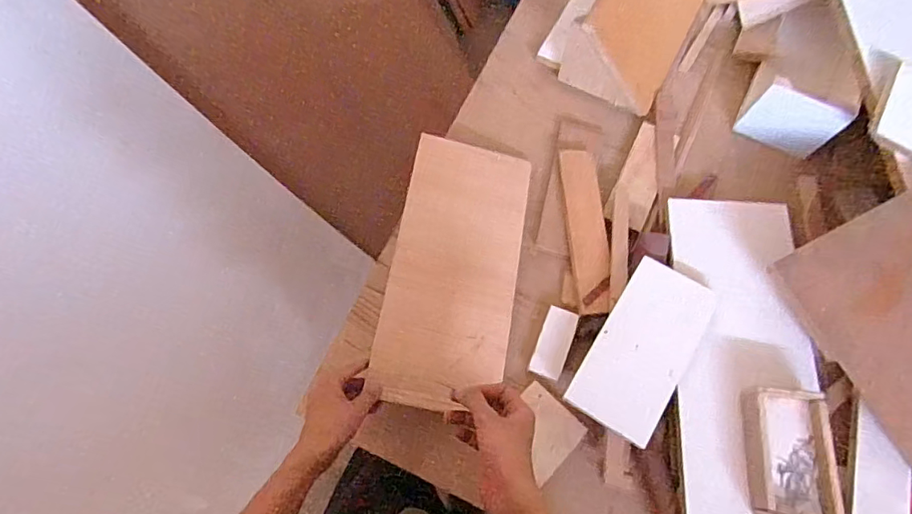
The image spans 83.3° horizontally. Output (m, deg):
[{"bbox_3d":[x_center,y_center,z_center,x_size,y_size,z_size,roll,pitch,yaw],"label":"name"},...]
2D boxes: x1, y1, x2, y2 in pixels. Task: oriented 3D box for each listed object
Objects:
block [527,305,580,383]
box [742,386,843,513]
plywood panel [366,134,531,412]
[{"bbox_3d":[0.137,0.119,0.712,0.042,0.009,0.096,20,71,9],"label":"block"},{"bbox_3d":[0.385,0.231,0.596,0.087,0.036,0.147,5,69,4],"label":"box"},{"bbox_3d":[0.001,0.014,0.721,0.173,0.017,0.379,12,72,-5],"label":"plywood panel"}]

